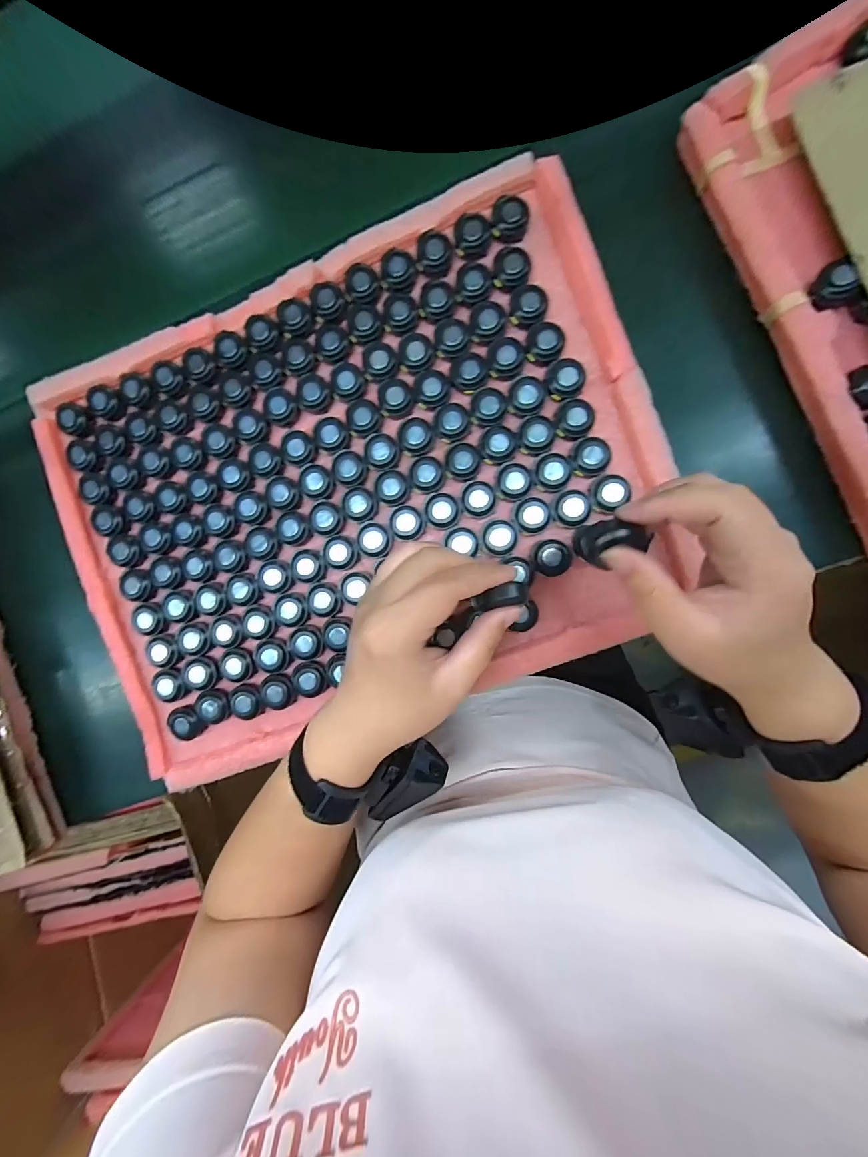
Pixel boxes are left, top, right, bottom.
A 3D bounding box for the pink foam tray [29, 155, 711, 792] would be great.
[{"bbox_3d":[-0.077,-0.072,0.317,0.482,0.018,0.375,-21,88,7],"label":"pink foam tray"}]

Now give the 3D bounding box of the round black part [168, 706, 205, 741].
[{"bbox_3d":[-0.214,0.126,0.330,0.031,0.010,0.027,-13,89,7],"label":"round black part"}]

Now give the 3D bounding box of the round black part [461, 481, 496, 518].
[{"bbox_3d":[0.035,-0.063,0.300,0.026,0.005,0.028,3,91,7],"label":"round black part"}]

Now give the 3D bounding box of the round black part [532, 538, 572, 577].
[{"bbox_3d":[0.092,-0.017,0.296,0.030,0.017,0.025,44,95,5],"label":"round black part"}]

